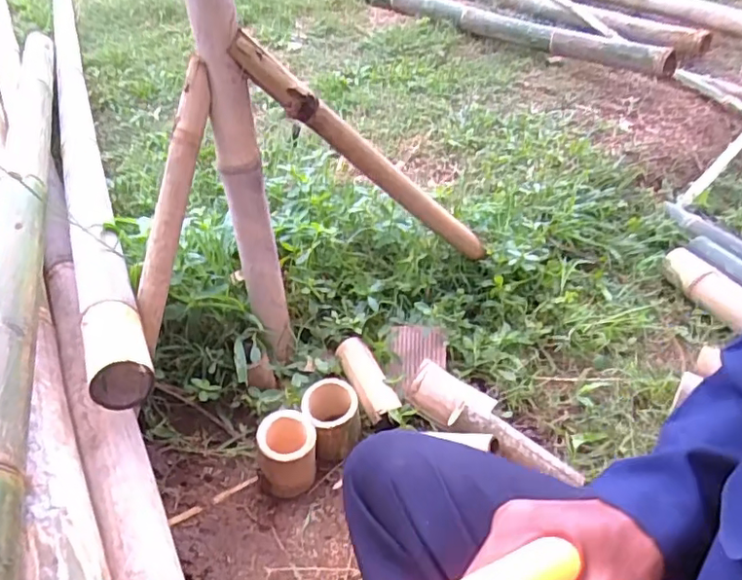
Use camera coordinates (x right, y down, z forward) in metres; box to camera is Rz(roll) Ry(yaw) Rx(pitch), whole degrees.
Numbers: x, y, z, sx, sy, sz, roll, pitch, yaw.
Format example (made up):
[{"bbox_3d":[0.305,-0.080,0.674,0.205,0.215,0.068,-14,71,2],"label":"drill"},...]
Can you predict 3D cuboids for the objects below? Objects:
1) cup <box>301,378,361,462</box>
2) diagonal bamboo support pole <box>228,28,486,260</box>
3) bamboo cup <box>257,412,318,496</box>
[{"bbox_3d":[-0.057,0.195,0.869,0.078,0.095,0.080,-2,38,1],"label":"cup"},{"bbox_3d":[0.014,-0.186,0.881,0.046,0.563,0.033,-49,43,11],"label":"diagonal bamboo support pole"},{"bbox_3d":[-0.115,0.237,0.818,0.080,0.112,0.077,-2,38,1],"label":"bamboo cup"}]

